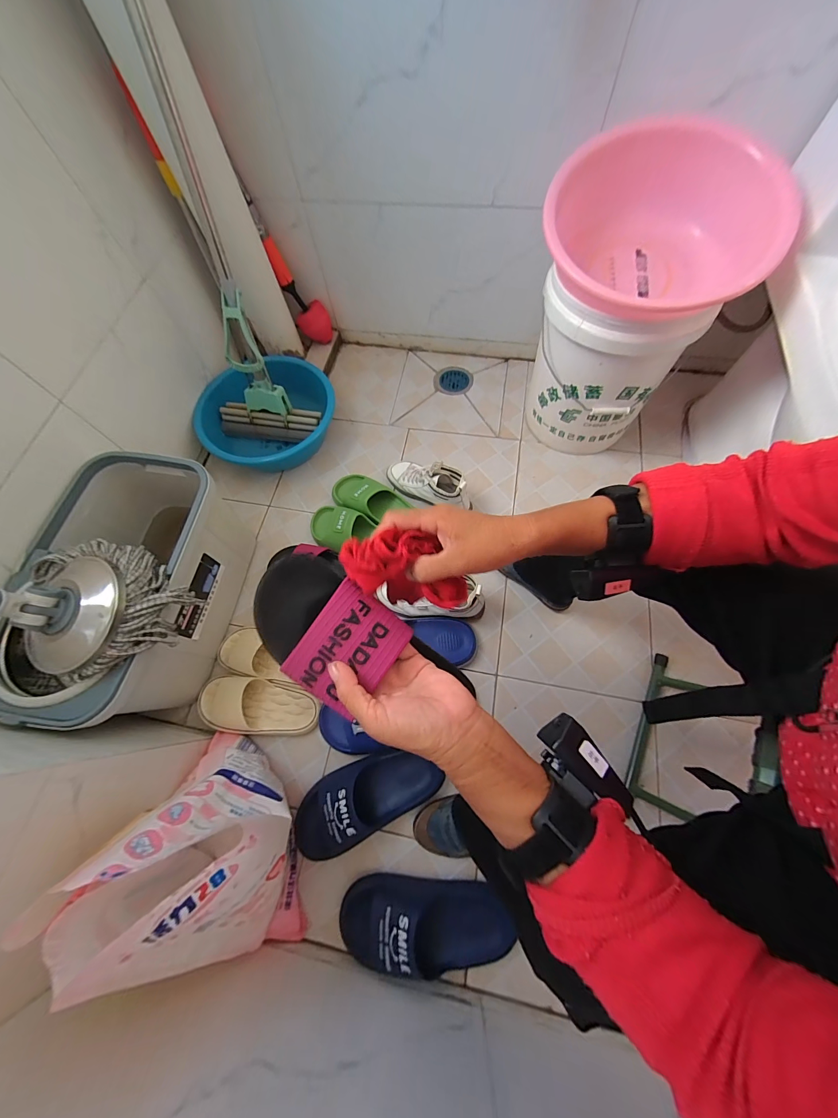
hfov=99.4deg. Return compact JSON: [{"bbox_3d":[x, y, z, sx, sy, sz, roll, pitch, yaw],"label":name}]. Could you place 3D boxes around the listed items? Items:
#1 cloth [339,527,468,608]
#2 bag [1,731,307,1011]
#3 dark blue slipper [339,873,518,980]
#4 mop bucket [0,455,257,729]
[{"bbox_3d":[-0.013,0.005,0.302,0.108,0.052,0.055,2,68,3],"label":"cloth"},{"bbox_3d":[-0.297,0.420,0.494,0.231,0.333,0.263,9,69,6],"label":"bag"},{"bbox_3d":[0.010,0.572,0.553,0.273,0.066,0.109,-1,68,3],"label":"dark blue slipper"},{"bbox_3d":[-0.509,0.055,0.680,0.259,0.260,0.467,2,68,4],"label":"mop bucket"}]

